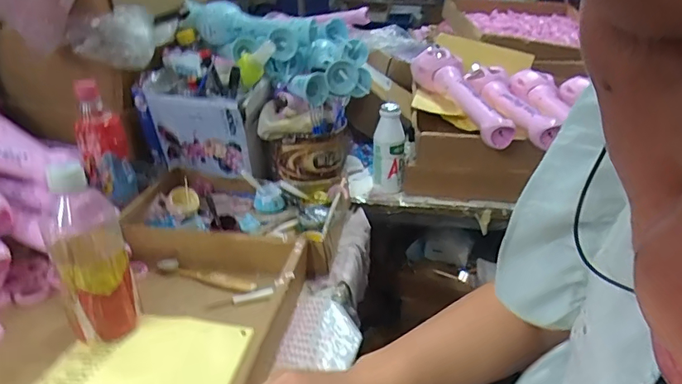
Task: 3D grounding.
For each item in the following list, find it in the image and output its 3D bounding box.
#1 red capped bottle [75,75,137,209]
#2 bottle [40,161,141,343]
[{"bbox_3d":[-0.328,-0.068,0.660,0.059,0.165,0.051,-14,30,-28],"label":"red capped bottle"},{"bbox_3d":[-0.239,0.063,0.463,0.055,0.184,0.054,0,27,-3],"label":"bottle"}]

